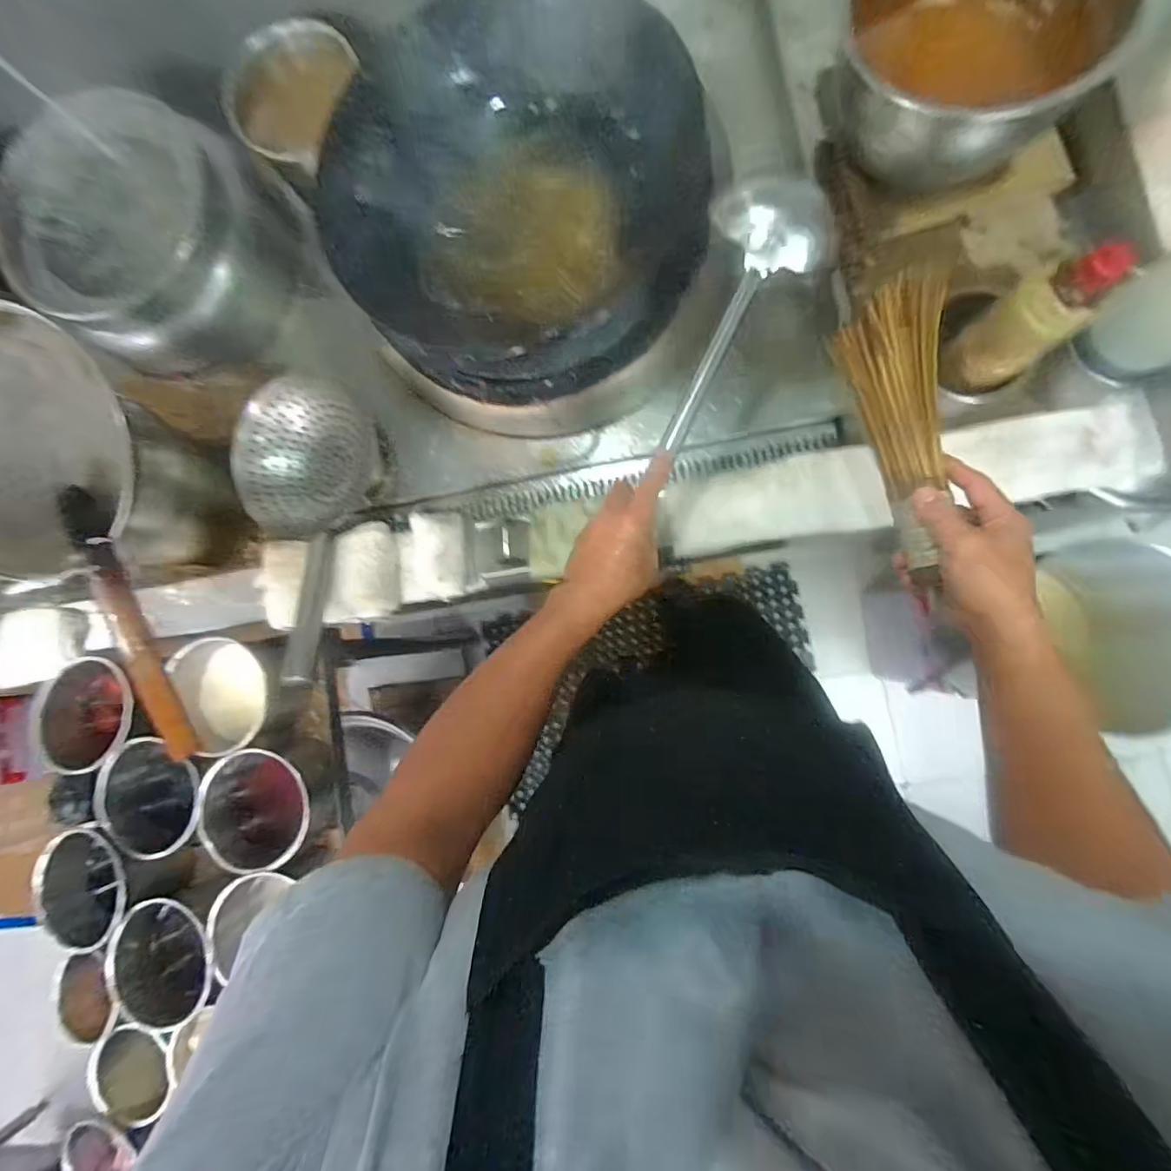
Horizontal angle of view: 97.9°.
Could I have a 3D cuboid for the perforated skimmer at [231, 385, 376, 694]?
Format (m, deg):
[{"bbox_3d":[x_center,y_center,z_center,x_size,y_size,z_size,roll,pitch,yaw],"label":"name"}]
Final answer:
[{"bbox_3d":[-0.381,-0.077,0.691,0.197,0.099,0.424,-16,68,6],"label":"perforated skimmer"}]

